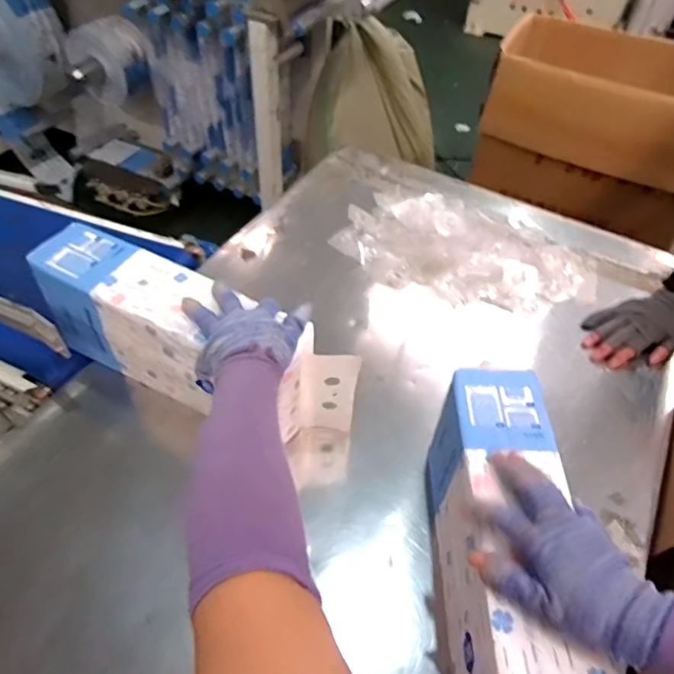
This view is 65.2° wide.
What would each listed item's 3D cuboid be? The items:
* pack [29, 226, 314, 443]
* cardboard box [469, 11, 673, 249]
[{"bbox_3d":[-0.238,-0.023,0.652,0.227,0.153,0.090,21,51,15],"label":"pack"},{"bbox_3d":[0.660,-0.529,1.324,0.531,0.316,0.380,21,51,14],"label":"cardboard box"}]

